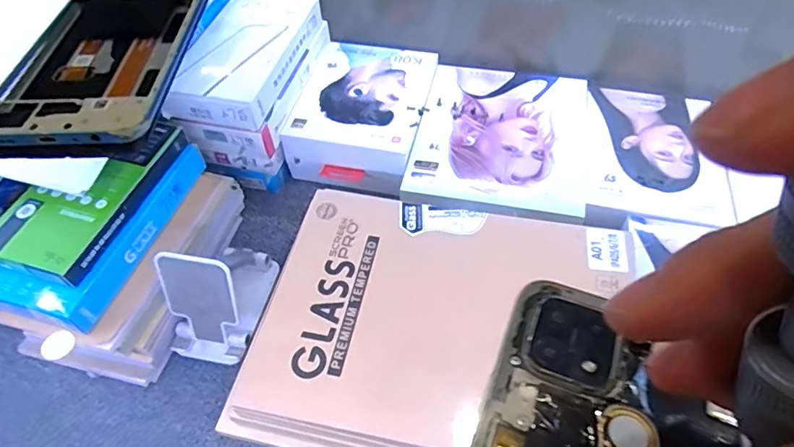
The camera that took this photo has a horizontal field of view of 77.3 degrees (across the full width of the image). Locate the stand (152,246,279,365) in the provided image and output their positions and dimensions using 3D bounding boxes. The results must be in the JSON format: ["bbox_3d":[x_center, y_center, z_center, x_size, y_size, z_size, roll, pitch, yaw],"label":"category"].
[{"bbox_3d":[-0.161,0.053,0.435,0.063,0.098,0.106,9,54,8],"label":"stand"}]

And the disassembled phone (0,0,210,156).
[{"bbox_3d":[-0.144,-0.094,0.253,0.078,0.012,0.160,-2,53,0],"label":"disassembled phone"}]

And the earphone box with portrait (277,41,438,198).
[{"bbox_3d":[-0.037,-0.125,0.570,0.137,0.057,0.186,11,54,10],"label":"earphone box with portrait"}]

